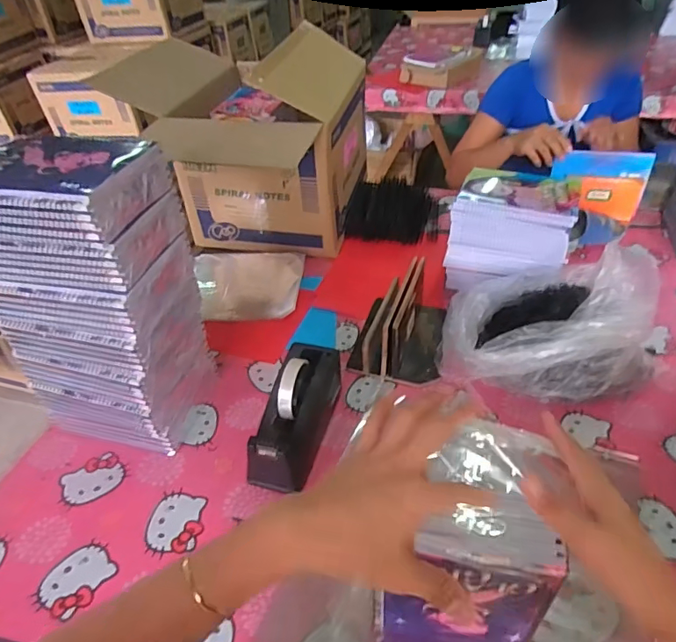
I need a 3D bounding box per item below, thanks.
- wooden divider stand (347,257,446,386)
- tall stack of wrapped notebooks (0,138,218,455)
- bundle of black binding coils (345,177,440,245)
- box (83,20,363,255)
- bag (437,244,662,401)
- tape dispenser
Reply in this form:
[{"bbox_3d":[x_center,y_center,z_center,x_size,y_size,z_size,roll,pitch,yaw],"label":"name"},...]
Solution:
[{"bbox_3d":[0.104,-0.007,0.849,0.141,0.117,0.198,5,41,8],"label":"wooden divider stand"},{"bbox_3d":[-0.314,-0.024,0.656,0.206,0.418,0.171,8,42,12],"label":"tall stack of wrapped notebooks"},{"bbox_3d":[0.136,-0.263,1.178,0.212,0.053,0.239,5,41,9],"label":"bundle of black binding coils"},{"bbox_3d":[-0.200,-0.428,1.164,0.480,0.339,0.414,7,42,11],"label":"box"},{"bbox_3d":[0.318,0.006,0.773,0.308,0.168,0.230,-15,42,-15],"label":"bag"},{"bbox_3d":[-0.059,0.135,0.694,0.086,0.115,0.229,8,42,12],"label":"tape dispenser"}]

